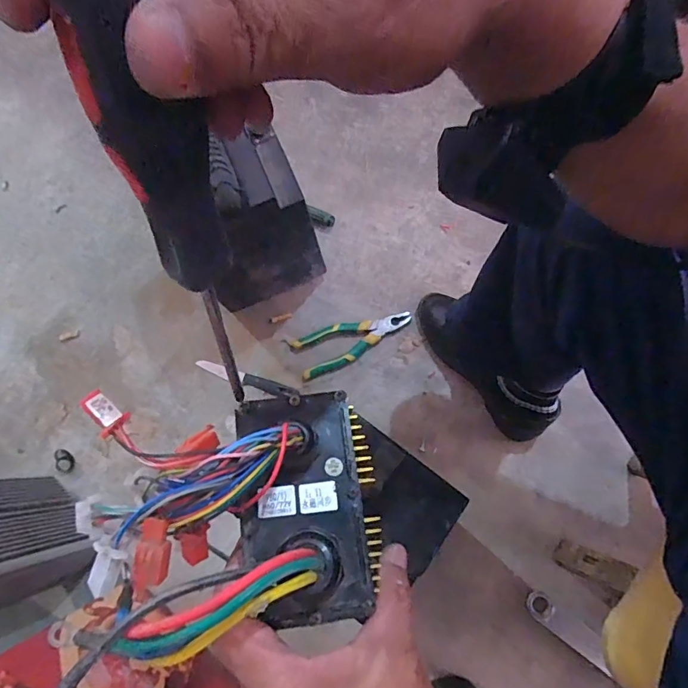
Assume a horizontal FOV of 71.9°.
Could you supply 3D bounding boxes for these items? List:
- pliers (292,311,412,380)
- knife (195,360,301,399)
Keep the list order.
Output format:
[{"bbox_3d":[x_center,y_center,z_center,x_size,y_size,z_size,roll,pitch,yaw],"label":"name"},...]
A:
[{"bbox_3d":[0.017,-0.007,0.769,0.189,0.013,0.068,-20,76,-3],"label":"pliers"},{"bbox_3d":[-0.158,0.058,0.770,0.175,0.018,0.021,17,77,6],"label":"knife"}]

